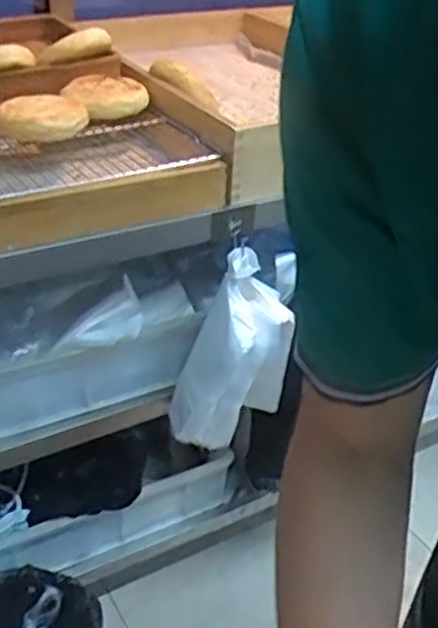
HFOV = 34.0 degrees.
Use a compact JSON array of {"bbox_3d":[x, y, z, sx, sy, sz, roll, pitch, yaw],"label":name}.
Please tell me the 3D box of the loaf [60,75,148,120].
[{"bbox_3d":[-0.155,-0.300,0.985,0.073,0.038,0.117,28,41,33],"label":"loaf"}]

